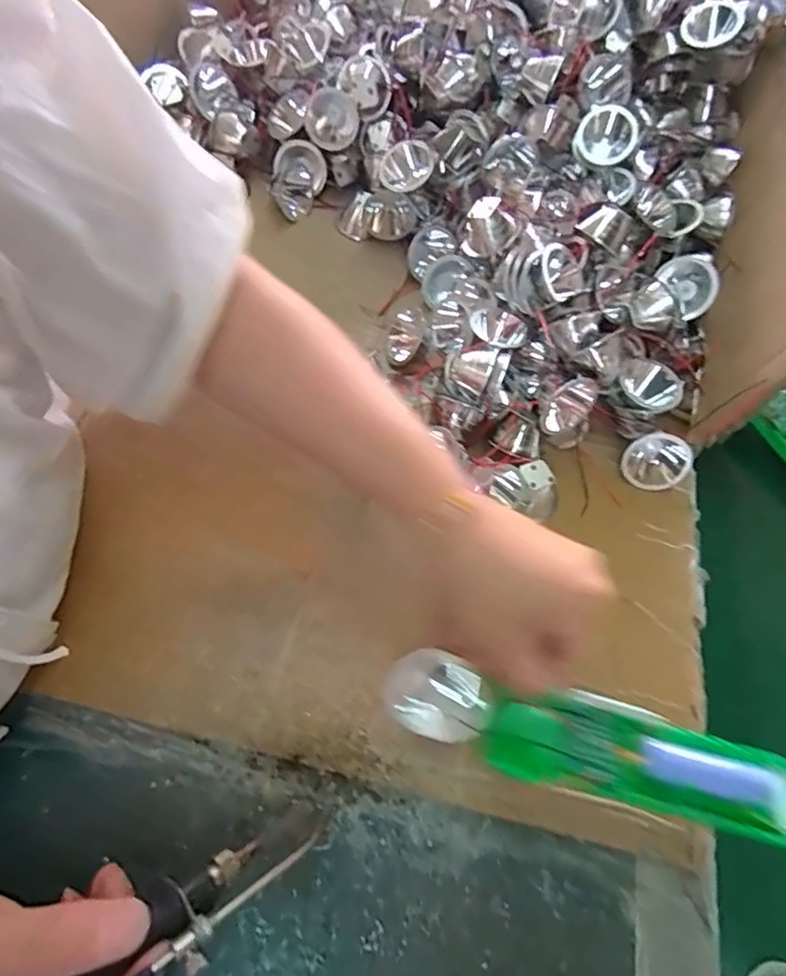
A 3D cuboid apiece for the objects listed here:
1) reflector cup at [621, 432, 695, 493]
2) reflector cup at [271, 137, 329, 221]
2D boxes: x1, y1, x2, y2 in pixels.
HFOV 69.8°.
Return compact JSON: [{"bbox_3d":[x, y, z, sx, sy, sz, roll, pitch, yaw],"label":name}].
[{"bbox_3d":[0.193,-0.020,0.411,0.041,0.046,0.023,41,38,15],"label":"reflector cup"},{"bbox_3d":[-0.083,-0.261,0.478,0.027,0.044,0.060,18,76,54],"label":"reflector cup"}]

